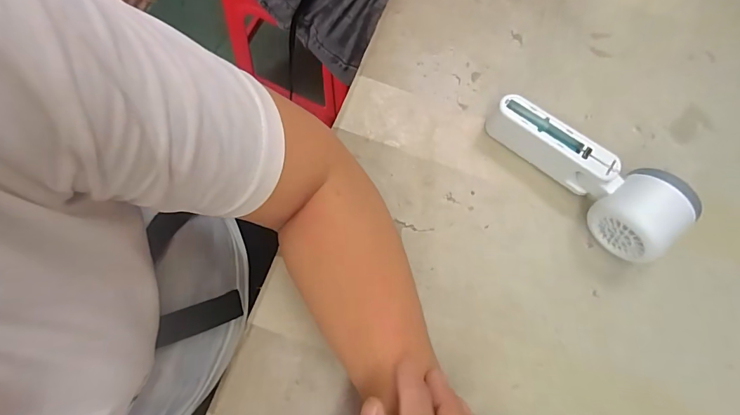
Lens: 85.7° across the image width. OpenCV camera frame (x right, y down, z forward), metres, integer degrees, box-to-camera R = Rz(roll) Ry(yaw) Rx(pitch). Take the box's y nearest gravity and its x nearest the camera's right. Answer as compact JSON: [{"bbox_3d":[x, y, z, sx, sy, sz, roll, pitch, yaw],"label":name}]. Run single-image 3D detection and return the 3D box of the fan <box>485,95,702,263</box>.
[{"bbox_3d":[0.168,-0.031,0.318,0.059,0.052,0.163,-43,81,-11],"label":"fan"}]

